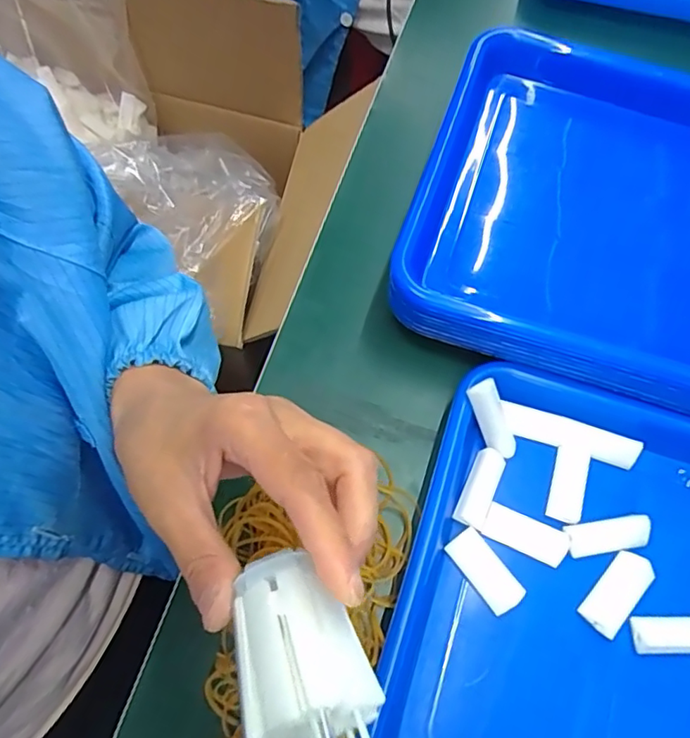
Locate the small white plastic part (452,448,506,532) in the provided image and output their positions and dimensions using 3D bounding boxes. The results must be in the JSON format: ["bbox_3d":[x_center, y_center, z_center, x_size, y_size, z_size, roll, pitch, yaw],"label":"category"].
[{"bbox_3d":[0.080,0.070,0.326,0.018,0.011,0.046,24,68,8],"label":"small white plastic part"}]

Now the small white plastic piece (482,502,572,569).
[{"bbox_3d":[0.105,0.096,0.321,0.047,0.005,0.020,25,68,9],"label":"small white plastic piece"}]

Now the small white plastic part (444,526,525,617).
[{"bbox_3d":[0.079,0.114,0.312,0.021,0.007,0.046,-34,72,-15],"label":"small white plastic part"}]

